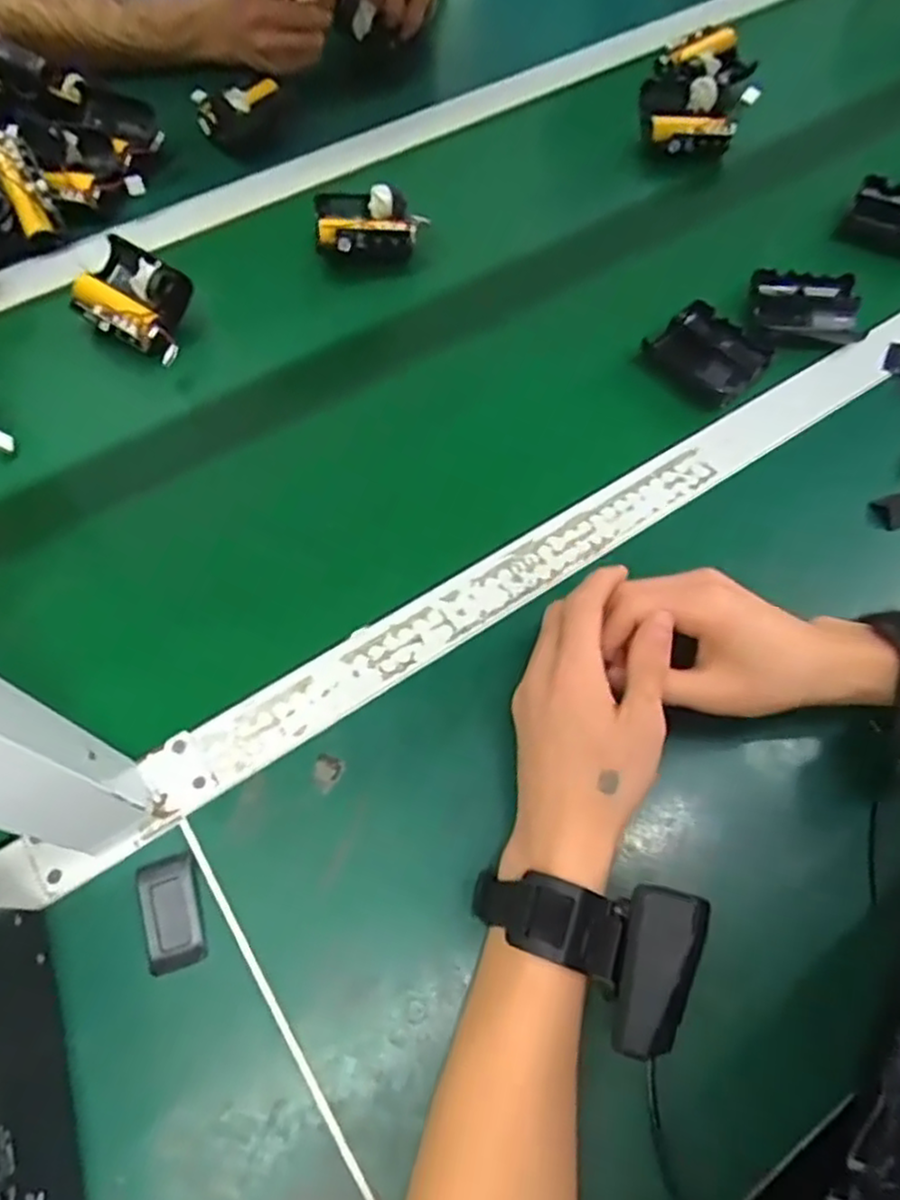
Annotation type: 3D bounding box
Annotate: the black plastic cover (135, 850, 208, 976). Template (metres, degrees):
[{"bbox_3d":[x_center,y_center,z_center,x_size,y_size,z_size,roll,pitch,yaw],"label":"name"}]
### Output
[{"bbox_3d":[-0.147,0.163,0.369,0.030,0.004,0.056,-18,67,-11],"label":"black plastic cover"}]

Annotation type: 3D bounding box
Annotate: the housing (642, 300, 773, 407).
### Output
[{"bbox_3d":[0.200,-0.188,0.542,0.080,0.025,0.067,40,69,15],"label":"housing"}]

